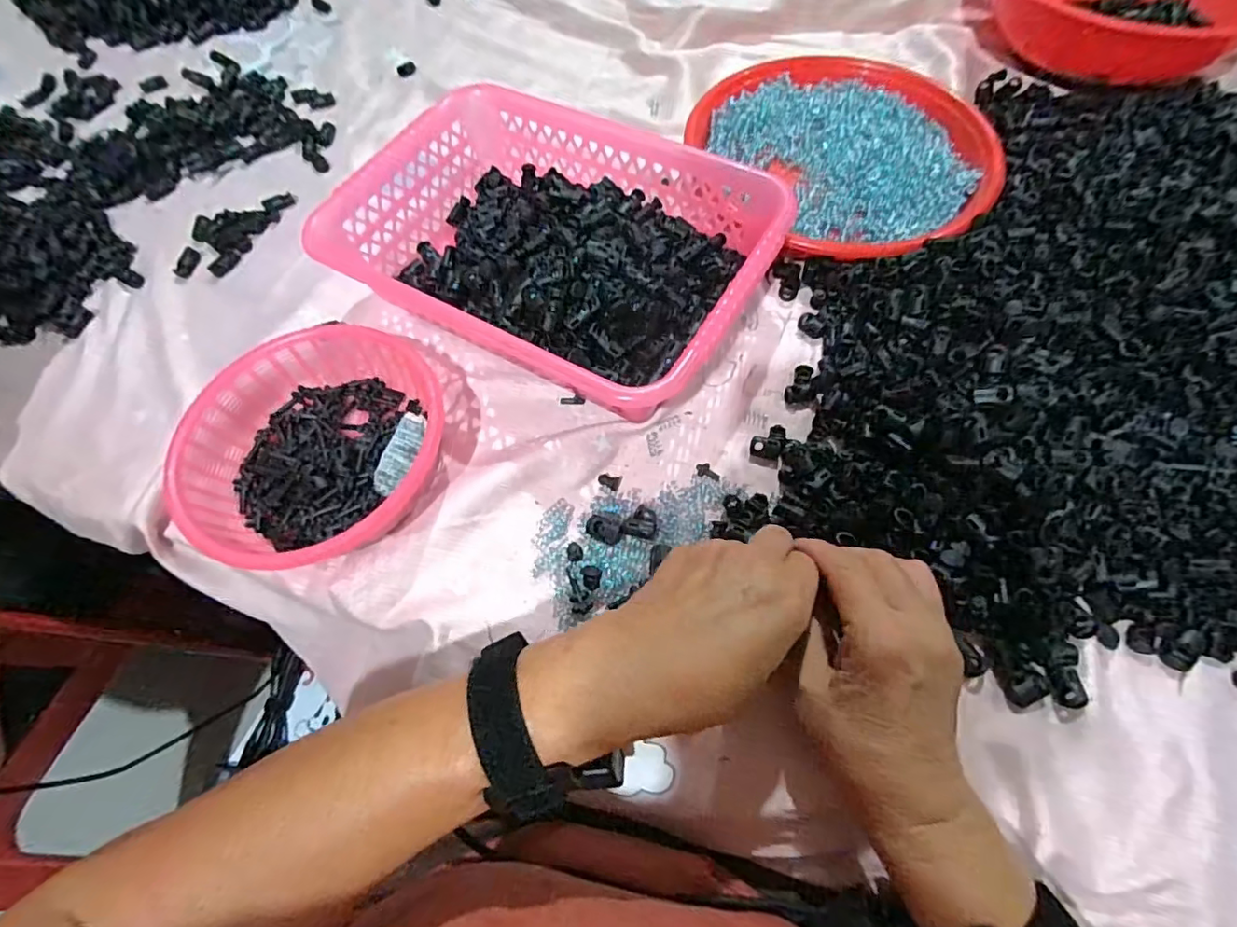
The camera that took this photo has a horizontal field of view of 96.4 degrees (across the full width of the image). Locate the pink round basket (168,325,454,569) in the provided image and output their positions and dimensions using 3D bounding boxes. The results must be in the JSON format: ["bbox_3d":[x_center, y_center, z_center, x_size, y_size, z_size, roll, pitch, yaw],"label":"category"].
[{"bbox_3d":[-0.199,-0.013,0.373,0.172,0.050,0.163,-2,63,3],"label":"pink round basket"}]

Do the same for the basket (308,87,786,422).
[{"bbox_3d":[-0.044,-0.165,0.425,0.303,0.074,0.196,28,68,16],"label":"basket"}]

